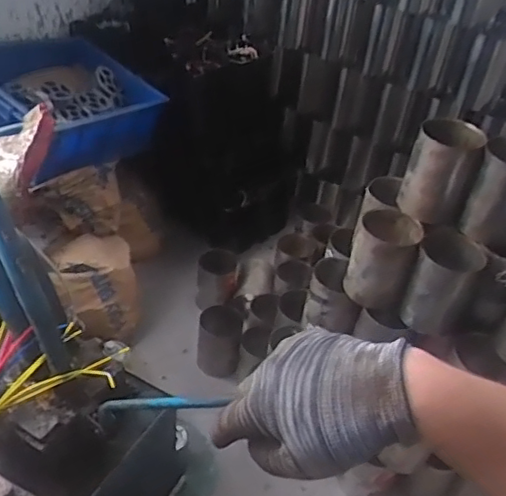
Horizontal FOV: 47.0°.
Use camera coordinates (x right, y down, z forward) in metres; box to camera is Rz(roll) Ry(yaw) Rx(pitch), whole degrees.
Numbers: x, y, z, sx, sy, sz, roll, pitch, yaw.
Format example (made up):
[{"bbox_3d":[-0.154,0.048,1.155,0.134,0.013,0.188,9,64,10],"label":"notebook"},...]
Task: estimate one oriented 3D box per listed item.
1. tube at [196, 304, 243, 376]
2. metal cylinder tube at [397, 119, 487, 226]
[{"bbox_3d":[-0.072,0.201,1.246,0.090,0.122,0.089,5,39,-3],"label":"tube"},{"bbox_3d":[0.275,-0.105,0.858,0.091,0.140,0.081,7,39,-1],"label":"metal cylinder tube"}]

